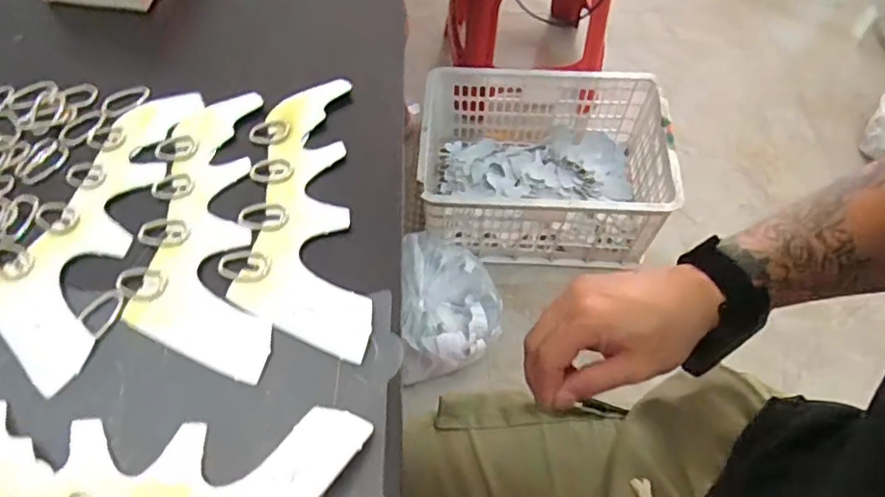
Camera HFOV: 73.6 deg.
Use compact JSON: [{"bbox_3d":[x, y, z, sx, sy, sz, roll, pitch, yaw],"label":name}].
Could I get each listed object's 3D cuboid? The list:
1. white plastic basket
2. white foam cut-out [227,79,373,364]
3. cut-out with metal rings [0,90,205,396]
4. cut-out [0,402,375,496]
[{"bbox_3d":[0.209,-0.159,1.172,0.412,0.204,0.318,1,61,2],"label":"white plastic basket"},{"bbox_3d":[-0.090,-0.028,0.388,0.081,0.008,0.206,-4,61,-1],"label":"white foam cut-out"},{"bbox_3d":[-0.231,-0.021,0.387,0.077,0.004,0.216,9,62,6],"label":"cut-out with metal rings"},{"bbox_3d":[-0.149,0.121,0.305,0.210,0.011,0.077,0,61,1],"label":"cut-out"}]

